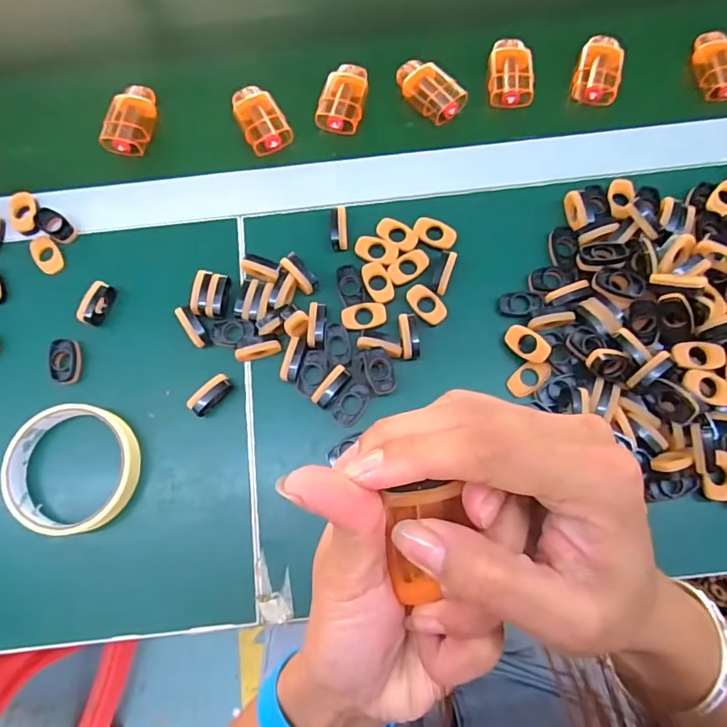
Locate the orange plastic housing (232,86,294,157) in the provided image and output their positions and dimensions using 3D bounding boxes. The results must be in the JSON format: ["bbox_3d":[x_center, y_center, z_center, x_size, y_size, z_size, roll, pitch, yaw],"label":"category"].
[{"bbox_3d":[-0.085,-0.204,0.422,0.036,0.015,0.064,-24,77,-5],"label":"orange plastic housing"}]

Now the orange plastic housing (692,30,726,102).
[{"bbox_3d":[0.295,-0.247,0.417,0.033,0.018,0.060,-6,76,0],"label":"orange plastic housing"}]

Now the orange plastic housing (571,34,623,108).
[{"bbox_3d":[0.199,-0.249,0.425,0.035,0.018,0.066,17,77,5],"label":"orange plastic housing"}]

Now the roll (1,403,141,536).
[{"bbox_3d":[-0.199,0.071,0.344,0.087,0.018,0.084,0,76,1],"label":"roll"}]

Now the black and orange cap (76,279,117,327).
[{"bbox_3d":[-0.199,-0.044,0.375,0.011,0.020,0.033,19,77,6],"label":"black and orange cap"}]

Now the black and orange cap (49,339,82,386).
[{"bbox_3d":[-0.216,-0.001,0.364,0.018,0.012,0.031,-4,76,0],"label":"black and orange cap"}]

